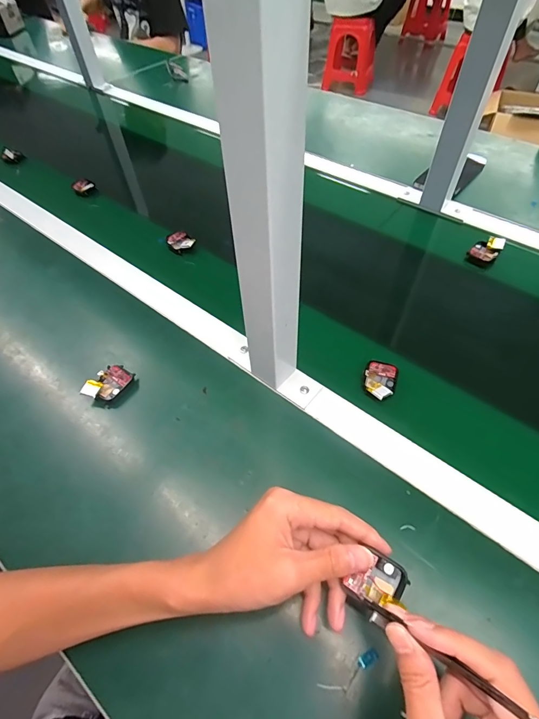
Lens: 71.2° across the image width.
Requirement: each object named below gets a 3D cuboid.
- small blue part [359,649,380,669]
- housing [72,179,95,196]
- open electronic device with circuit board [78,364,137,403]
[{"bbox_3d":[0.078,0.234,0.295,0.016,0.004,0.008,-24,56,-14],"label":"small blue part"},{"bbox_3d":[-0.353,-0.327,0.721,0.039,0.021,0.031,31,61,23],"label":"housing"},{"bbox_3d":[-0.189,0.030,0.446,0.033,0.027,0.052,27,60,20],"label":"open electronic device with circuit board"}]

